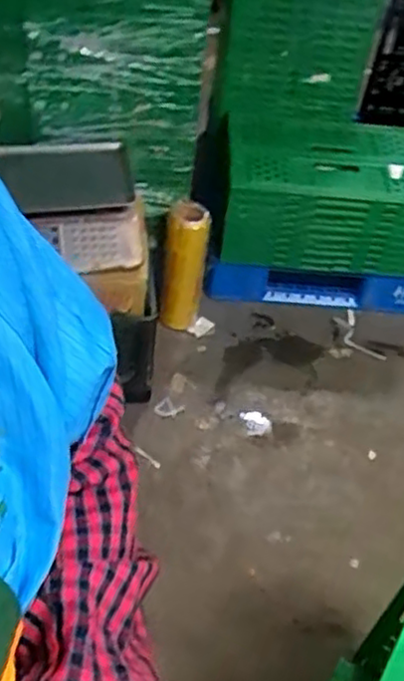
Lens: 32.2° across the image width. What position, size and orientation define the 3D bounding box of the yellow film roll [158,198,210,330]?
[{"bbox_3d":[-0.053,-0.190,1.889,0.112,0.381,0.105,4,46,-4],"label":"yellow film roll"}]

